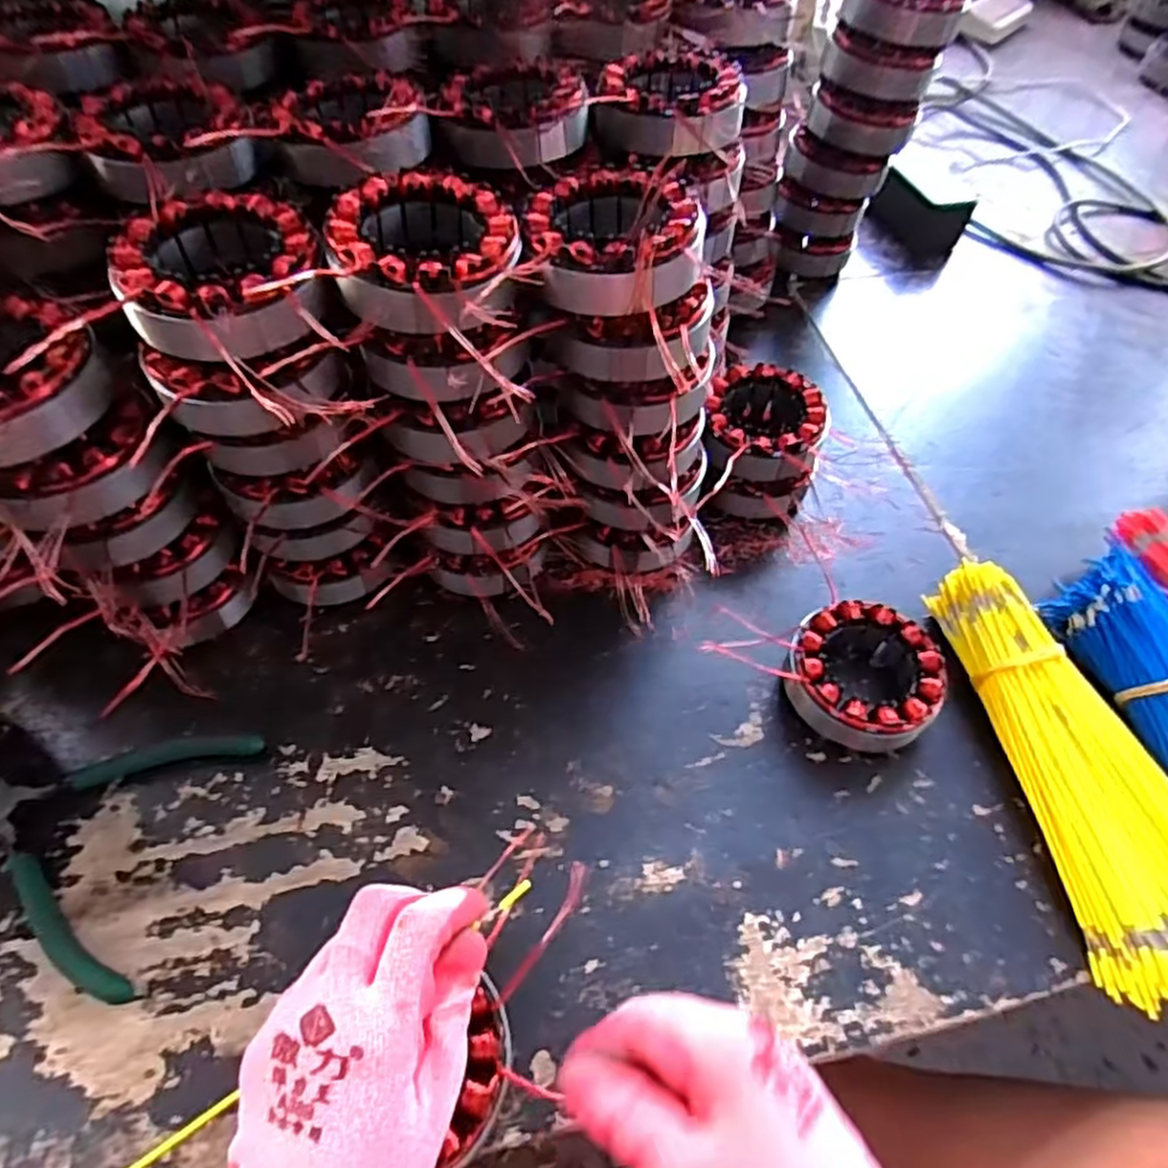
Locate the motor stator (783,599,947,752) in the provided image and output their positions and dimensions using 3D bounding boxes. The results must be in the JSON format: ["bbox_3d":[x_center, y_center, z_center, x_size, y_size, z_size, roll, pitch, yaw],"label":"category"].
[{"bbox_3d":[0.166,0.054,0.449,0.085,0.040,0.085,2,56,-3],"label":"motor stator"}]

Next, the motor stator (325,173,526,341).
[{"bbox_3d":[-0.071,-0.151,0.346,0.090,0.033,0.086,2,56,-3],"label":"motor stator"}]

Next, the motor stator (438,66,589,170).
[{"bbox_3d":[-0.043,-0.276,0.440,0.080,0.036,0.079,2,56,-3],"label":"motor stator"}]

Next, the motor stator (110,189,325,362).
[{"bbox_3d":[-0.162,-0.132,0.336,0.082,0.042,0.085,2,56,-3],"label":"motor stator"}]

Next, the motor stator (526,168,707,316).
[{"bbox_3d":[0.017,-0.169,0.361,0.083,0.032,0.083,2,56,-3],"label":"motor stator"}]

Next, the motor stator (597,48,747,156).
[{"bbox_3d":[0.054,-0.295,0.455,0.085,0.034,0.085,11,56,2],"label":"motor stator"}]

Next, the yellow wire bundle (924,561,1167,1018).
[{"bbox_3d":[0.283,0.120,0.409,0.085,0.041,0.297,-9,57,-11],"label":"yellow wire bundle"}]

